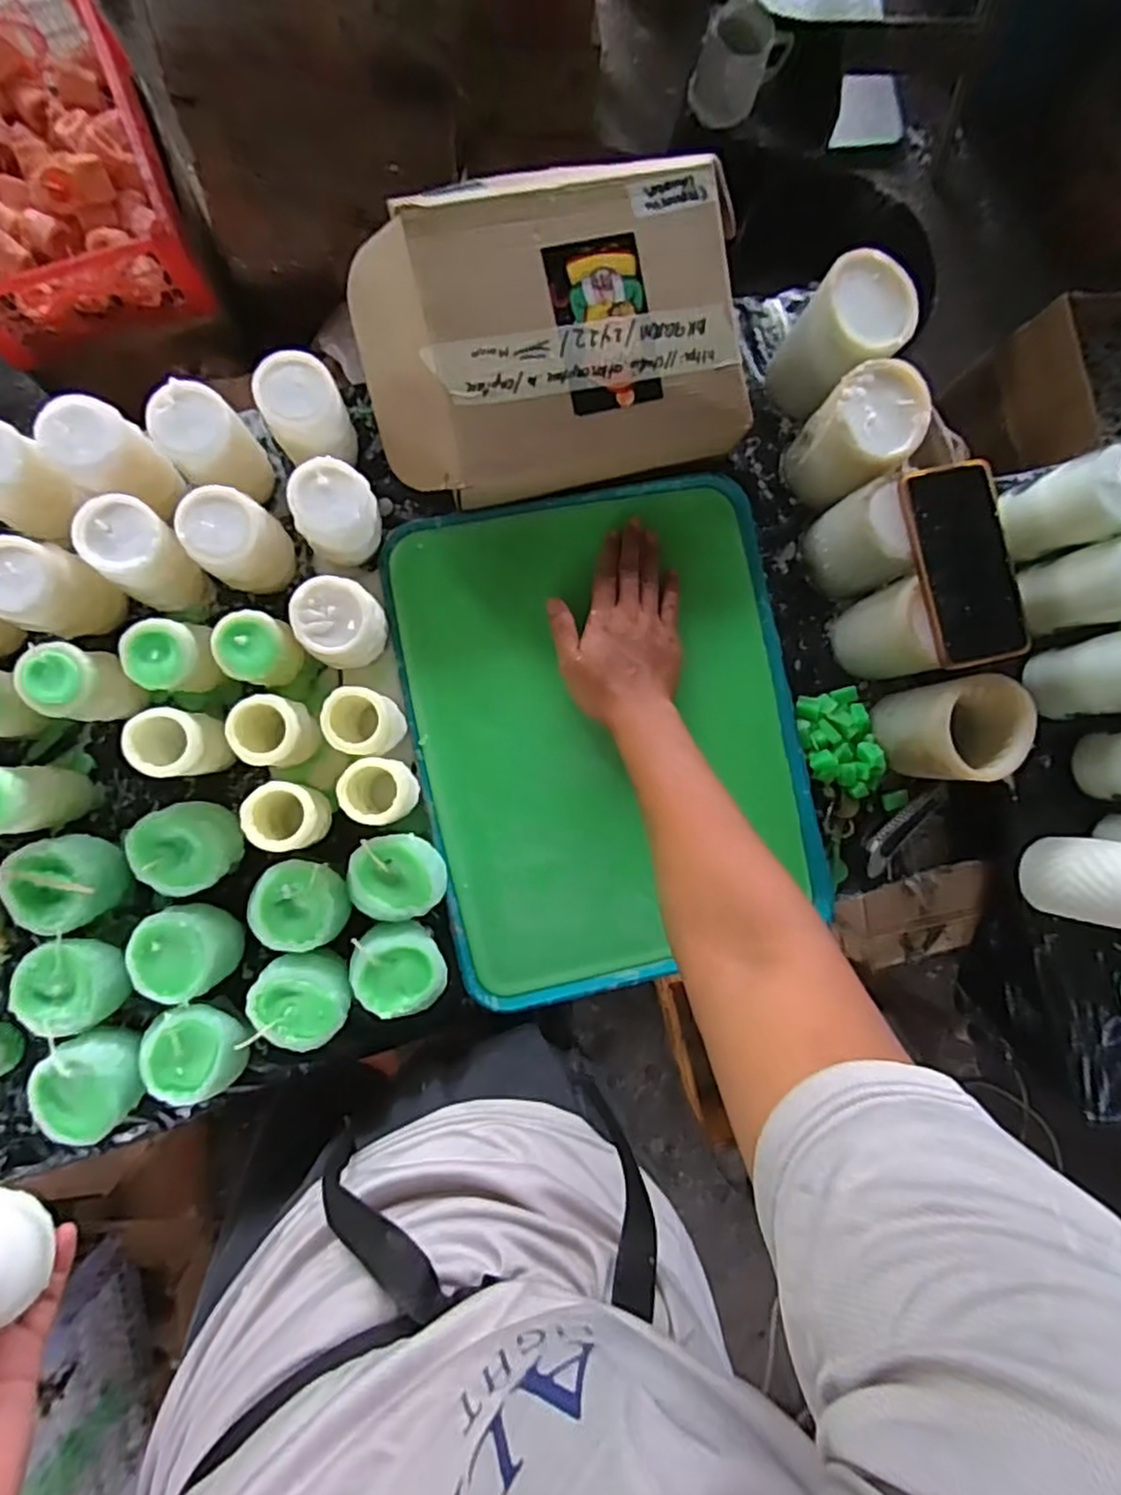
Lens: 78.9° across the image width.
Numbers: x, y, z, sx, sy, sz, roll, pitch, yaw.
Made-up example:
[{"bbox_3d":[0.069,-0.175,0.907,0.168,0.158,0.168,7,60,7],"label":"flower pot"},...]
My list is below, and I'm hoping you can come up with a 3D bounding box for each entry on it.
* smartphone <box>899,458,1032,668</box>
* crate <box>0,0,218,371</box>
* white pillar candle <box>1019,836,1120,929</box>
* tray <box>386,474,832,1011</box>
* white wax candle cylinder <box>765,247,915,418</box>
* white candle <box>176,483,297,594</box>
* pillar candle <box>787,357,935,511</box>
[{"bbox_3d":[0.327,-0.147,0.550,0.074,0.015,0.158,-13,90,-7],"label":"smartphone"},{"bbox_3d":[-0.729,-0.817,0.927,0.316,0.143,0.466,-19,90,-7],"label":"crate"},{"bbox_3d":[0.456,0.113,0.570,0.071,0.098,0.071,3,88,-7],"label":"white pillar candle"},{"bbox_3d":[0.045,-0.012,0.623,0.337,0.030,0.432,-10,89,-7],"label":"tray"},{"bbox_3d":[0.244,-0.357,0.603,0.084,0.104,0.079,0,88,-7],"label":"white wax candle cylinder"},{"bbox_3d":[-0.254,-0.161,0.540,0.057,0.090,0.062,0,88,-7],"label":"white candle"},{"bbox_3d":[0.256,-0.273,0.605,0.072,0.114,0.080,-39,93,-6],"label":"pillar candle"}]

